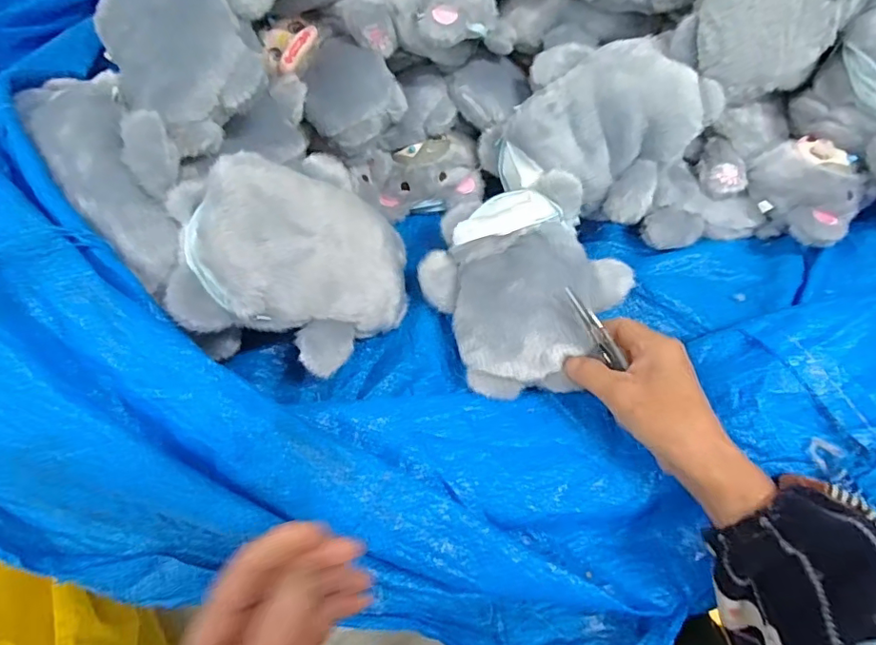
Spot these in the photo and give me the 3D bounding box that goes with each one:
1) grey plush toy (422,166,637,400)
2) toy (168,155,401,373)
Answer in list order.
[{"bbox_3d":[0.067,-0.041,0.425,0.140,0.062,0.185,-20,55,-11],"label":"grey plush toy"},{"bbox_3d":[-0.117,-0.049,0.433,0.100,0.192,0.177,-10,63,44],"label":"toy"}]

